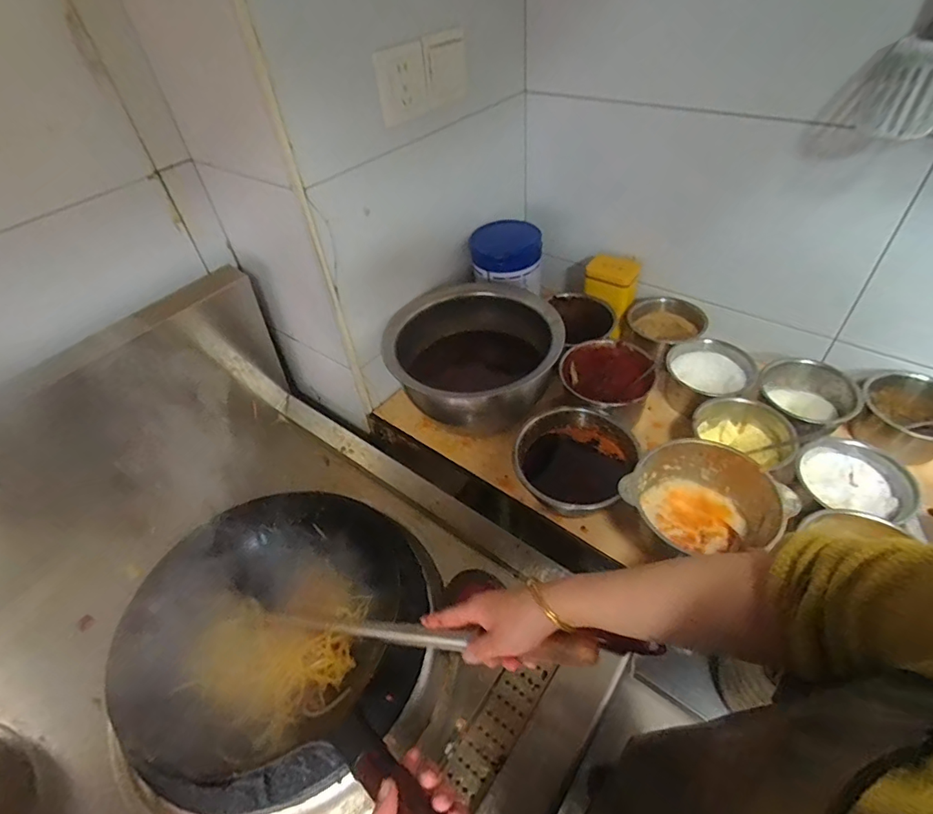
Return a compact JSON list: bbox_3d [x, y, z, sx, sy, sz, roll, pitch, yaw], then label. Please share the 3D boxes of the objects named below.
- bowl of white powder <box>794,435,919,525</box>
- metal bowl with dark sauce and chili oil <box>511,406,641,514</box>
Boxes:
[{"bbox_3d":[0.520,0.112,0.671,0.137,0.057,0.133,-16,46,-10],"label":"bowl of white powder"},{"bbox_3d":[0.161,0.095,0.756,0.169,0.087,0.182,21,51,24],"label":"metal bowl with dark sauce and chili oil"}]

